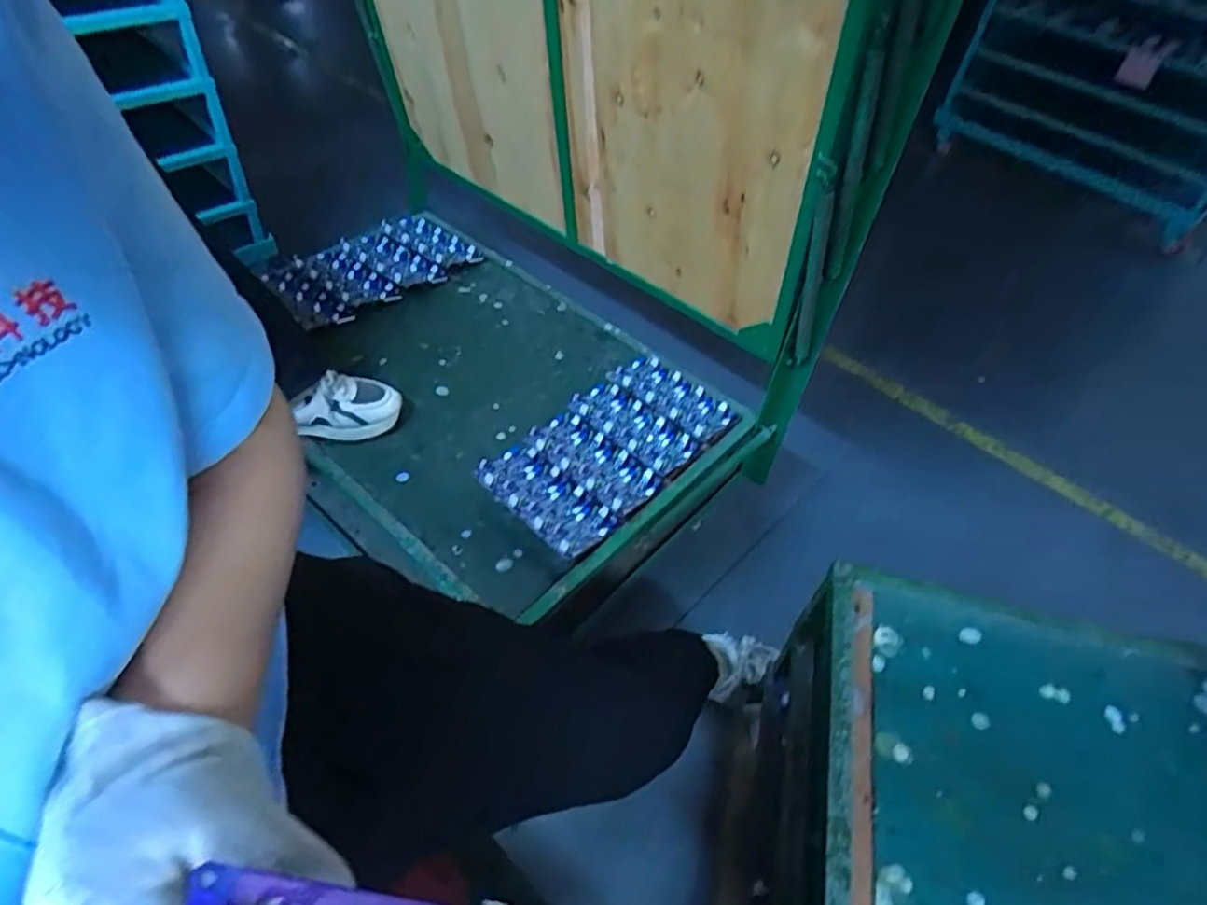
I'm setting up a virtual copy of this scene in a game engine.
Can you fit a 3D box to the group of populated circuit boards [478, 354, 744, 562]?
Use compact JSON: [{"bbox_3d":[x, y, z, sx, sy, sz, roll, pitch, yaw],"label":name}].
[{"bbox_3d":[0.014,-0.016,1.001,0.196,0.020,0.394,38,54,20],"label":"group of populated circuit boards"}]

